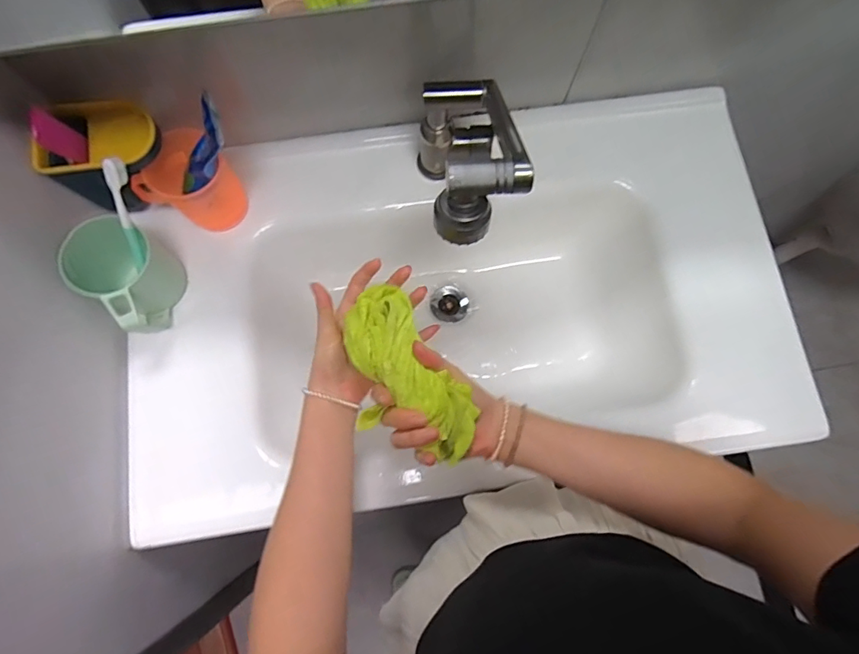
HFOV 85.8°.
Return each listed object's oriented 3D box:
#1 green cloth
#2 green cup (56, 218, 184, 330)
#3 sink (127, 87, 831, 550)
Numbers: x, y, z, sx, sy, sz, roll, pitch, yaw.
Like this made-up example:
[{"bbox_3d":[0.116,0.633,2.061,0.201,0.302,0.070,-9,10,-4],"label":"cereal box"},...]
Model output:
[{"bbox_3d":[-0.024,0.045,0.395,0.082,0.041,0.155,-35,76,-7],"label":"green cloth"},{"bbox_3d":[-0.330,-0.053,0.514,0.089,0.104,0.096,22,78,4],"label":"green cup"},{"bbox_3d":[0.041,-0.035,0.622,0.792,0.171,0.450,-8,78,-2],"label":"sink"}]

